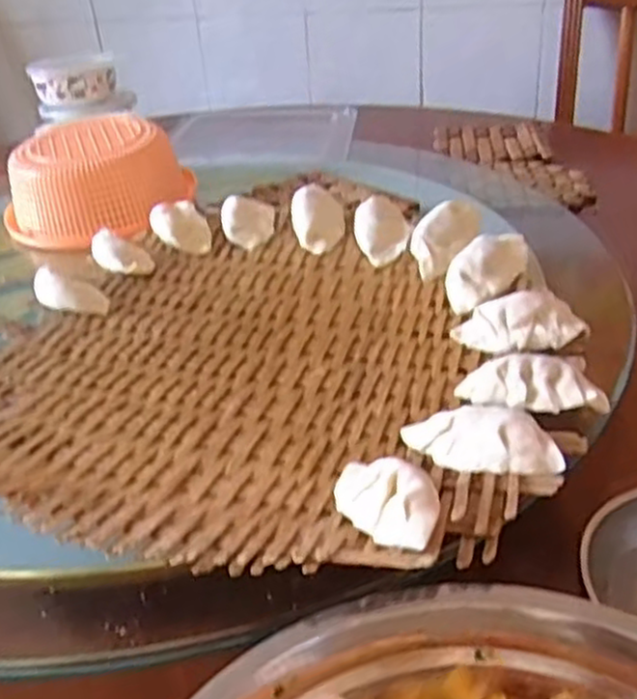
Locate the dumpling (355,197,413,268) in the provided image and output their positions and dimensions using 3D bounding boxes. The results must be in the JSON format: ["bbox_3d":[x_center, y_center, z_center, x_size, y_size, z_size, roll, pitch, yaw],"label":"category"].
[{"bbox_3d":[0.048,-0.091,0.565,0.040,0.027,0.063,-1,33,5],"label":"dumpling"}]

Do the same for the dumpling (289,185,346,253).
[{"bbox_3d":[-0.001,-0.104,0.589,0.040,0.031,0.058,-4,33,1],"label":"dumpling"}]

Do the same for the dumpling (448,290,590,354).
[{"bbox_3d":[0.122,-0.017,0.456,0.075,0.026,0.032,-1,33,5],"label":"dumpling"}]

